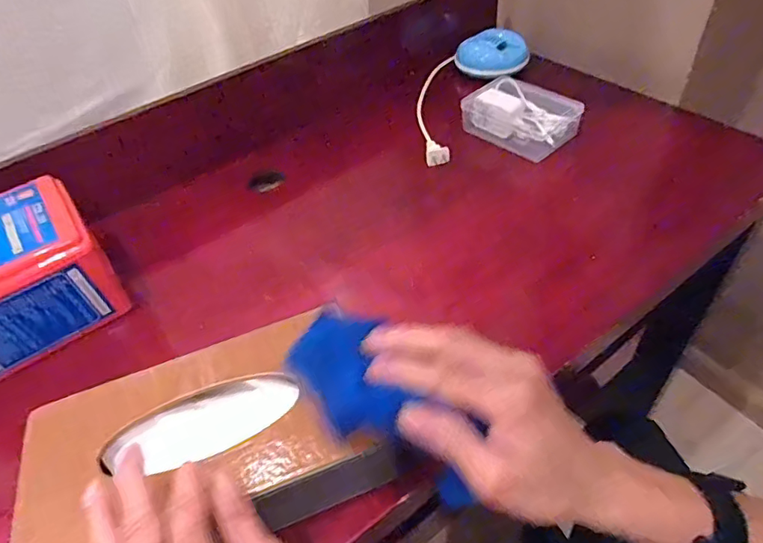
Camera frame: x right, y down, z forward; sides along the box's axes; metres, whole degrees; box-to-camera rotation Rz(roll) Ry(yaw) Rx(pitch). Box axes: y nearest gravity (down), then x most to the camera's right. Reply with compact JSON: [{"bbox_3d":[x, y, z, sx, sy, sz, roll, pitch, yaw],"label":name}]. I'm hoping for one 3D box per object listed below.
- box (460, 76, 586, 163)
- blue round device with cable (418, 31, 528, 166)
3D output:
[{"bbox_3d":[0.181,-0.206,0.662,0.133,0.040,0.097,32,58,31],"label":"box"},{"bbox_3d":[0.112,-0.269,0.741,0.125,0.043,0.338,22,54,25],"label":"blue round device with cable"}]

